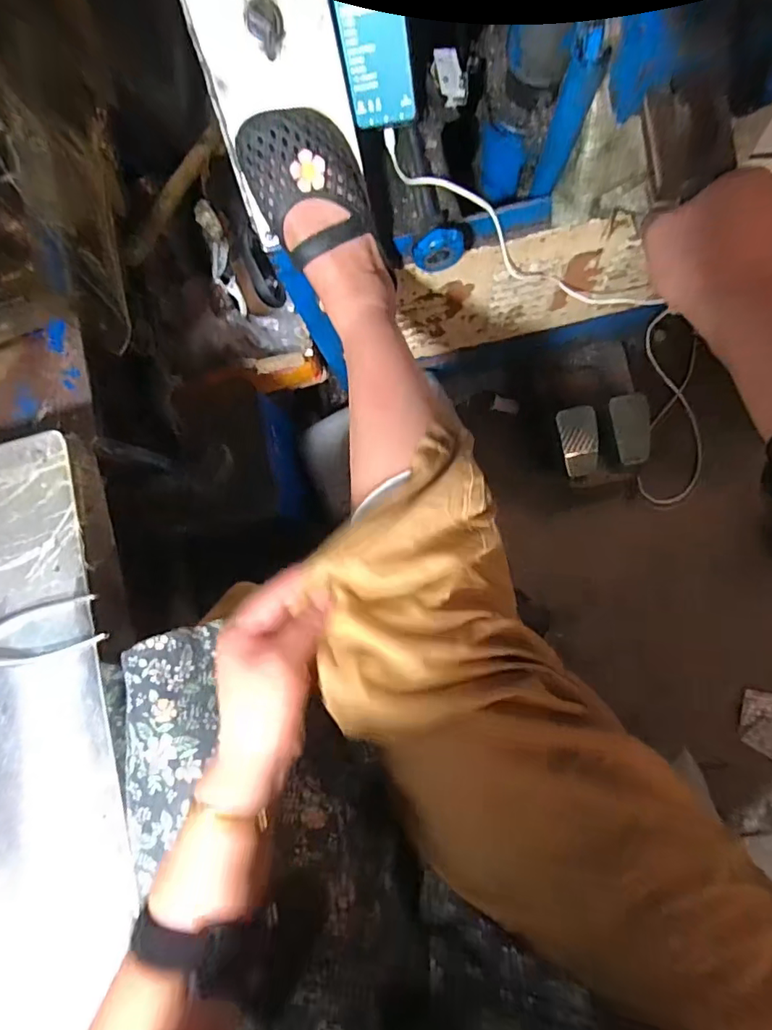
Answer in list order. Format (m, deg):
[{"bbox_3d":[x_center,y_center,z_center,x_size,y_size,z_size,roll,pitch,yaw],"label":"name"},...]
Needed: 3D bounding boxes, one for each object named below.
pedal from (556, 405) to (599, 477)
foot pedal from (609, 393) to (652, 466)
[{"bbox_3d":[0.393,-0.151,1.081,0.076,0.045,0.140,-10,102,4],"label":"pedal"},{"bbox_3d":[0.494,-0.170,1.047,0.066,0.025,0.137,-12,99,5],"label":"foot pedal"}]

